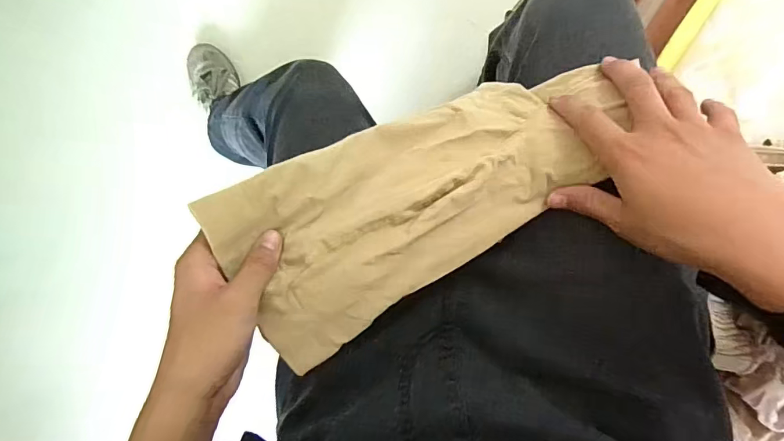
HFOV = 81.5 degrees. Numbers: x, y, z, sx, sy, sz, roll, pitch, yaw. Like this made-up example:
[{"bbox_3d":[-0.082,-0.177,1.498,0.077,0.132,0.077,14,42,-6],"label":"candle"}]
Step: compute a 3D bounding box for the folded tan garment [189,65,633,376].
[{"bbox_3d":[0.025,-0.020,0.329,0.289,0.037,0.129,-27,89,-7],"label":"folded tan garment"}]

